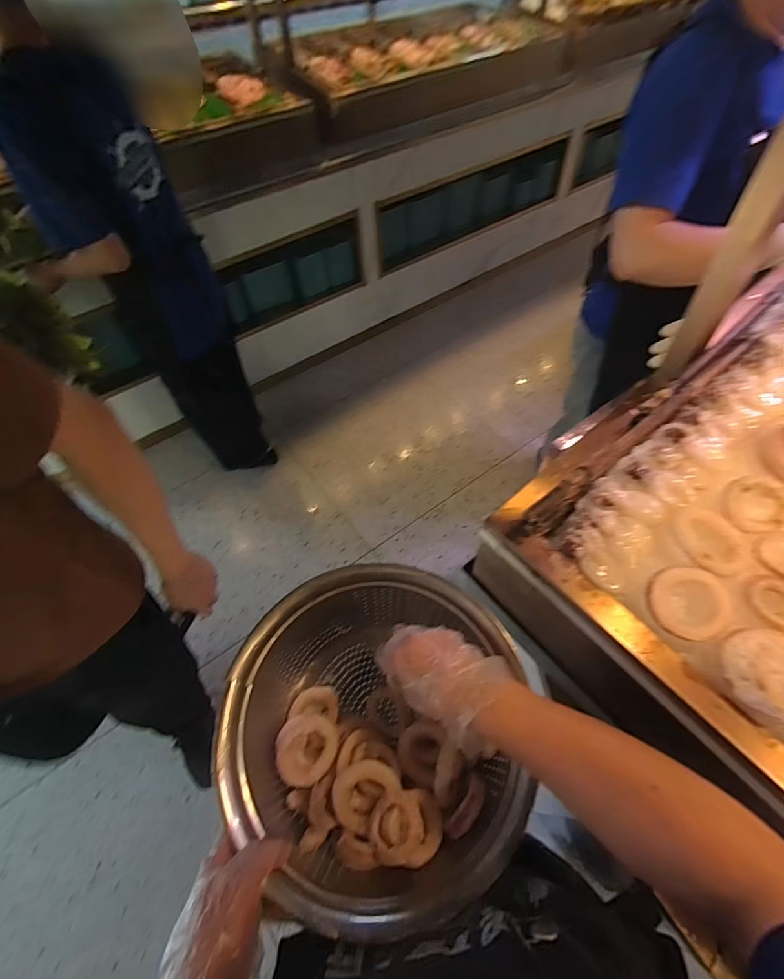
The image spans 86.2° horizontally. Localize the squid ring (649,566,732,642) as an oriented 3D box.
[{"bbox_3d":[0.253,0.096,0.356,0.058,0.004,0.059,-5,74,17],"label":"squid ring"}]

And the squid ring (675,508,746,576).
[{"bbox_3d":[0.284,0.045,0.373,0.043,0.011,0.063,-11,56,-2],"label":"squid ring"}]

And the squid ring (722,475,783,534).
[{"bbox_3d":[0.333,0.013,0.384,0.051,0.007,0.051,-4,76,14],"label":"squid ring"}]

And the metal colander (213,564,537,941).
[{"bbox_3d":[-0.010,0.242,0.440,0.294,0.119,0.293,-2,56,3],"label":"metal colander"}]

